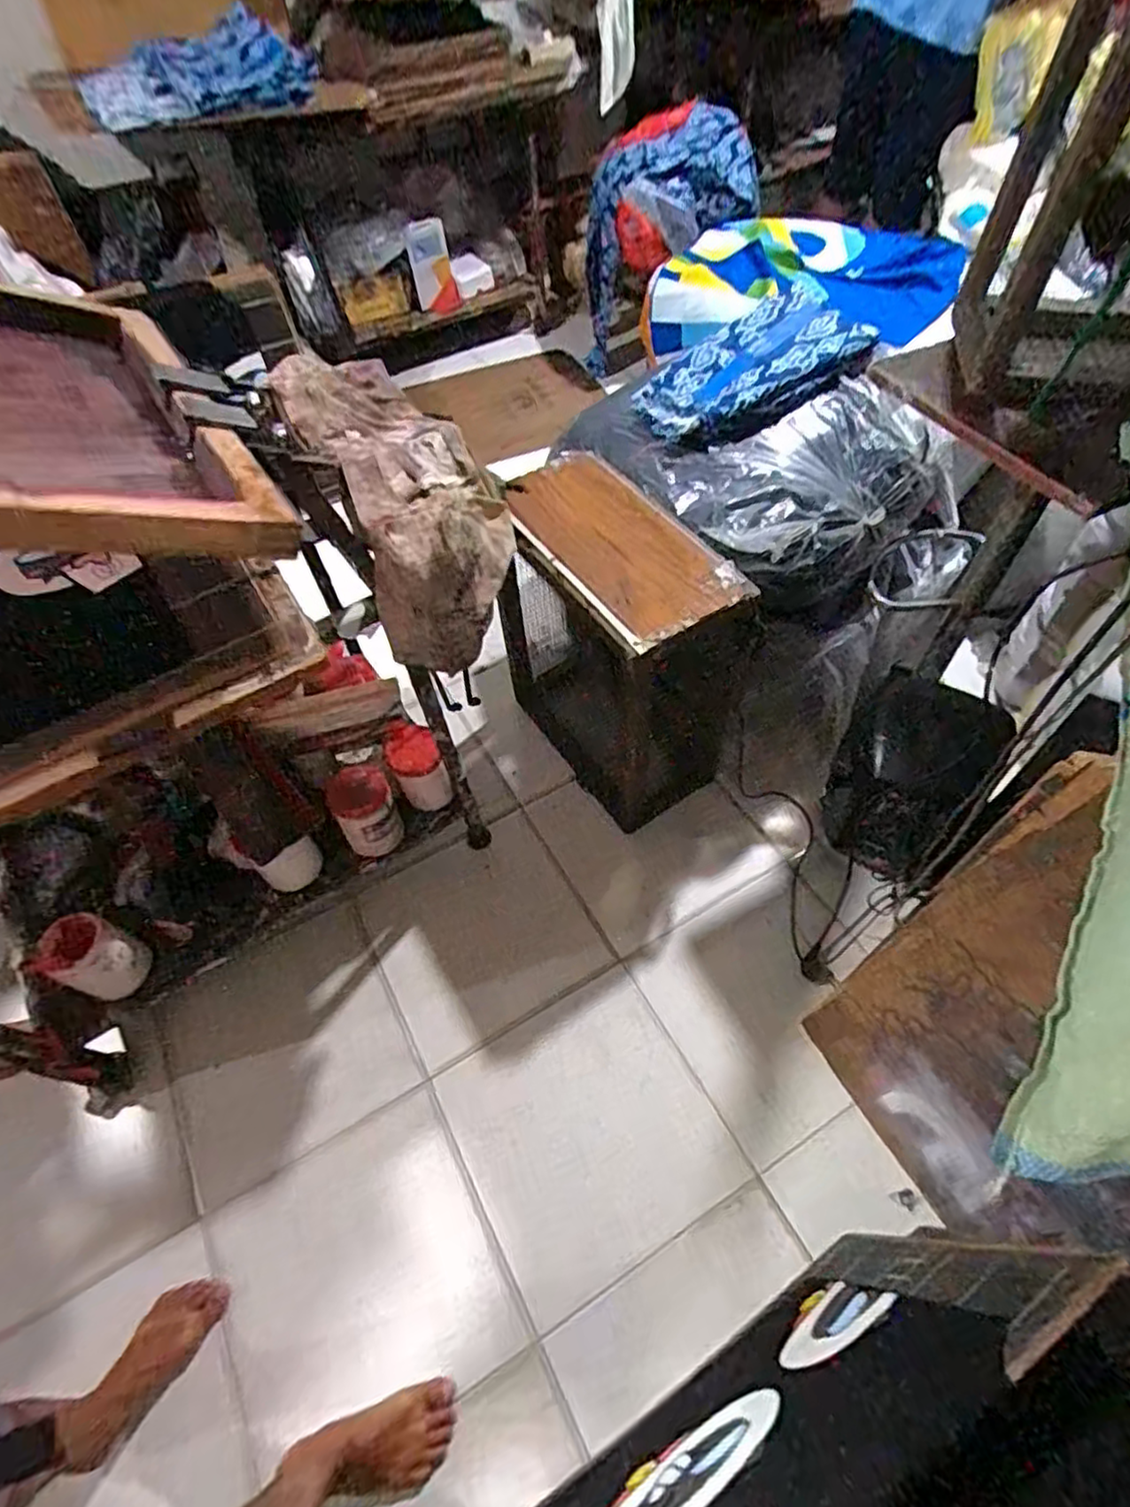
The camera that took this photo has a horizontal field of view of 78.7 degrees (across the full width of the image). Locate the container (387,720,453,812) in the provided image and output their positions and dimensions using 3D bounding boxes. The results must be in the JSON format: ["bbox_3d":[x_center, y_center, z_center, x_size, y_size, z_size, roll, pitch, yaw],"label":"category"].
[{"bbox_3d":[-0.273,0.023,1.270,0.094,0.132,0.115,-20,57,-11],"label":"container"}]

